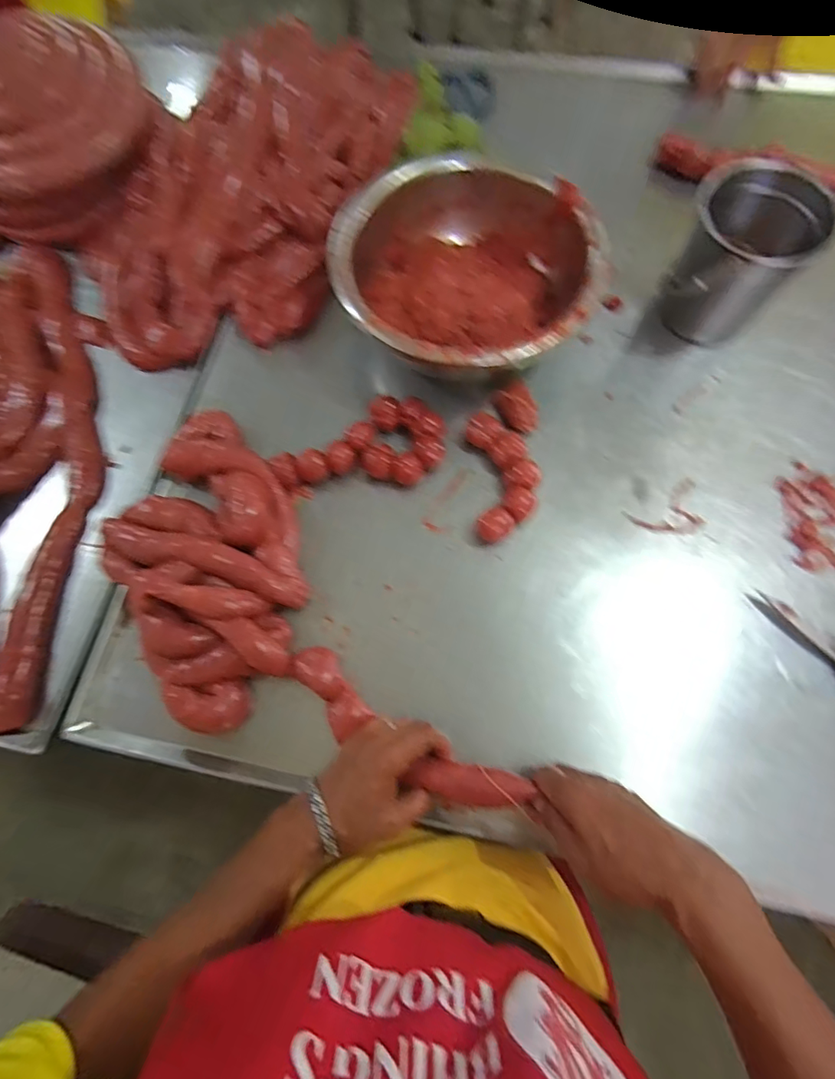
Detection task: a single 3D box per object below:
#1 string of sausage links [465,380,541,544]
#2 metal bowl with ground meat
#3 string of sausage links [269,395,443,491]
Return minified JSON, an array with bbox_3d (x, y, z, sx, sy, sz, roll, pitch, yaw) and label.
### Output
[{"bbox_3d":[0.094,-0.093,0.541,0.075,0.030,0.192,4,73,3],"label":"string of sausage links"},{"bbox_3d":[0.060,-0.298,0.567,0.289,0.095,0.279,-1,73,2],"label":"metal bowl with ground meat"},{"bbox_3d":[-0.054,-0.089,0.529,0.180,0.025,0.091,-31,74,-7],"label":"string of sausage links"}]

